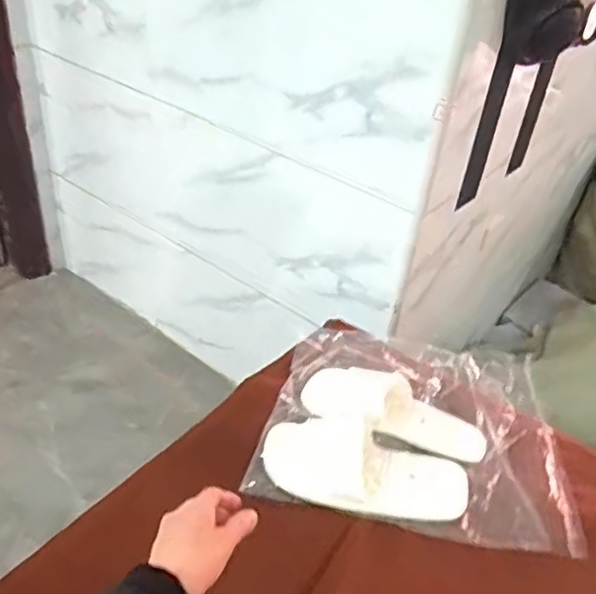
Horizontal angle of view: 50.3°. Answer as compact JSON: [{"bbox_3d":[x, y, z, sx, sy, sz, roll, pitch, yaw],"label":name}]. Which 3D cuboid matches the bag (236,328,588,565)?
[{"bbox_3d":[0.143,0.161,0.778,0.376,0.067,0.241,9,37,4],"label":"bag"}]

